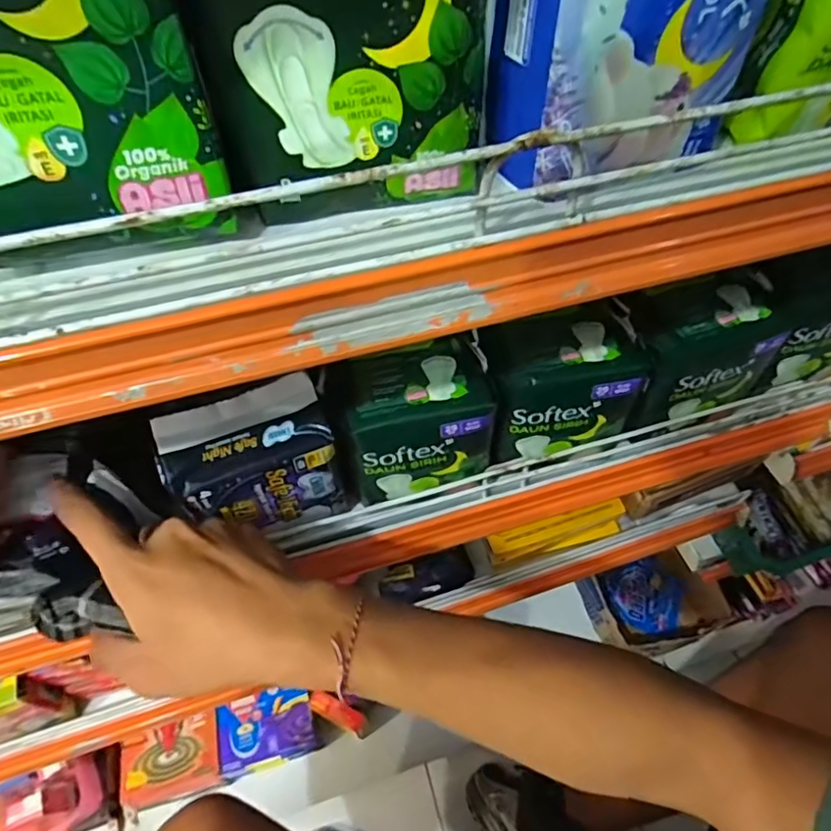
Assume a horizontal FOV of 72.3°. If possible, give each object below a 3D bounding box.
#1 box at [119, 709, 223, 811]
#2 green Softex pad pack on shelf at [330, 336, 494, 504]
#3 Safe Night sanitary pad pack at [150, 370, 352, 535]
[{"bbox_3d":[-0.354,0.497,0.822,0.137,0.031,0.095,-15,56,-8],"label":"box"},{"bbox_3d":[0.000,0.005,0.401,0.097,0.091,0.067,-15,56,-8],"label":"green Softex pad pack on shelf"},{"bbox_3d":[-0.100,0.036,0.372,0.093,0.107,0.049,-23,58,-14],"label":"Safe Night sanitary pad pack"}]

